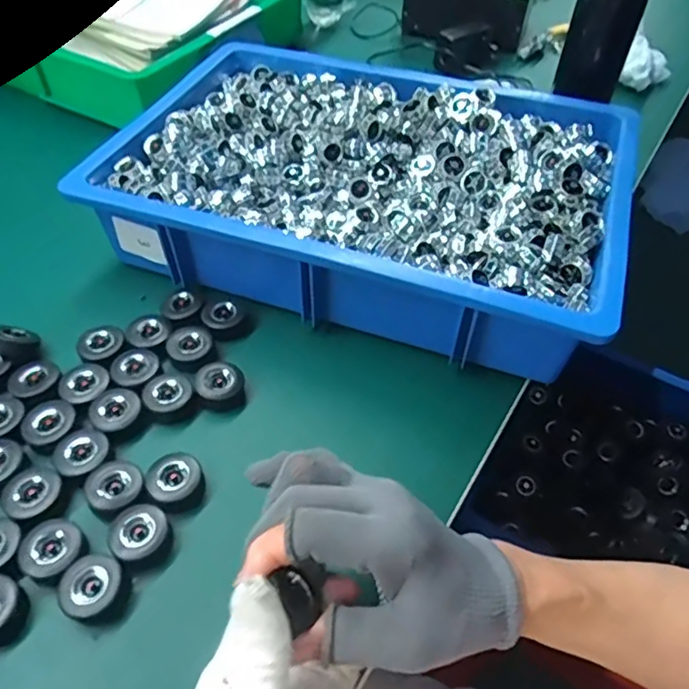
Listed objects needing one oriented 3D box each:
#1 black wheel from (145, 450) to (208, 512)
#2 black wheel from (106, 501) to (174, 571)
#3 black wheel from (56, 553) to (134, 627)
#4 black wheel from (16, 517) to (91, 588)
[{"bbox_3d":[-0.116,0.095,0.408,0.036,0.021,0.036,-26,57,-22],"label":"black wheel"},{"bbox_3d":[-0.132,0.124,0.381,0.036,0.023,0.035,2,51,-2],"label":"black wheel"},{"bbox_3d":[-0.152,0.150,0.358,0.037,0.023,0.037,2,51,-2],"label":"black wheel"},{"bbox_3d":[-0.185,0.131,0.373,0.037,0.018,0.037,2,51,-2],"label":"black wheel"}]

